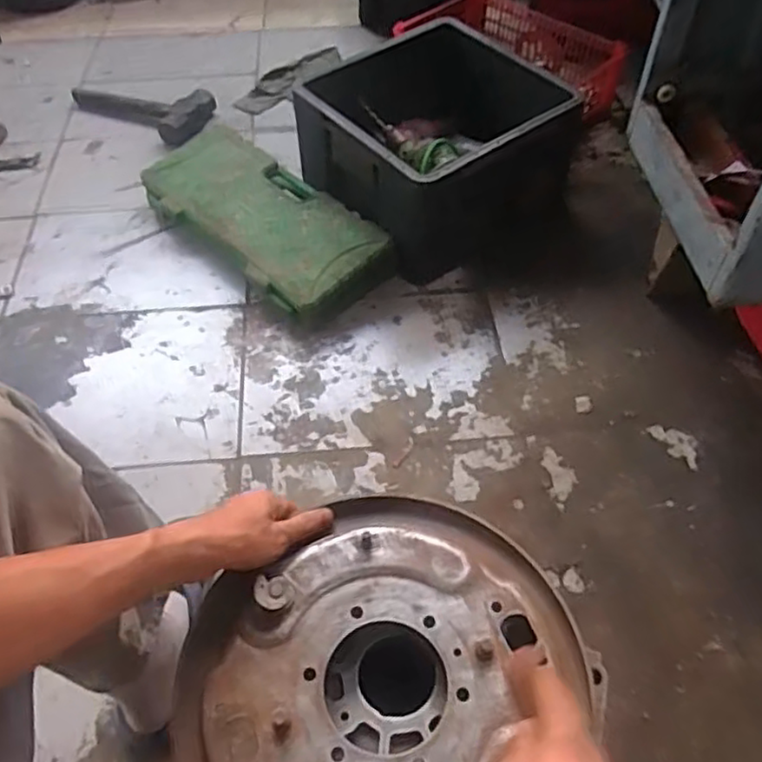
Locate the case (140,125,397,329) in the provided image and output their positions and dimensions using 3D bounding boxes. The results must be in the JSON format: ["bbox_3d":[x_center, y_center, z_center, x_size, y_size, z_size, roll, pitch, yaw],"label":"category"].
[{"bbox_3d":[-0.214,-0.282,1.198,0.483,0.090,0.202,38,62,26],"label":"case"}]

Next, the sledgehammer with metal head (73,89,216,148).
[{"bbox_3d":[-0.525,-0.617,1.496,0.335,0.049,0.153,26,57,19],"label":"sledgehammer with metal head"}]

